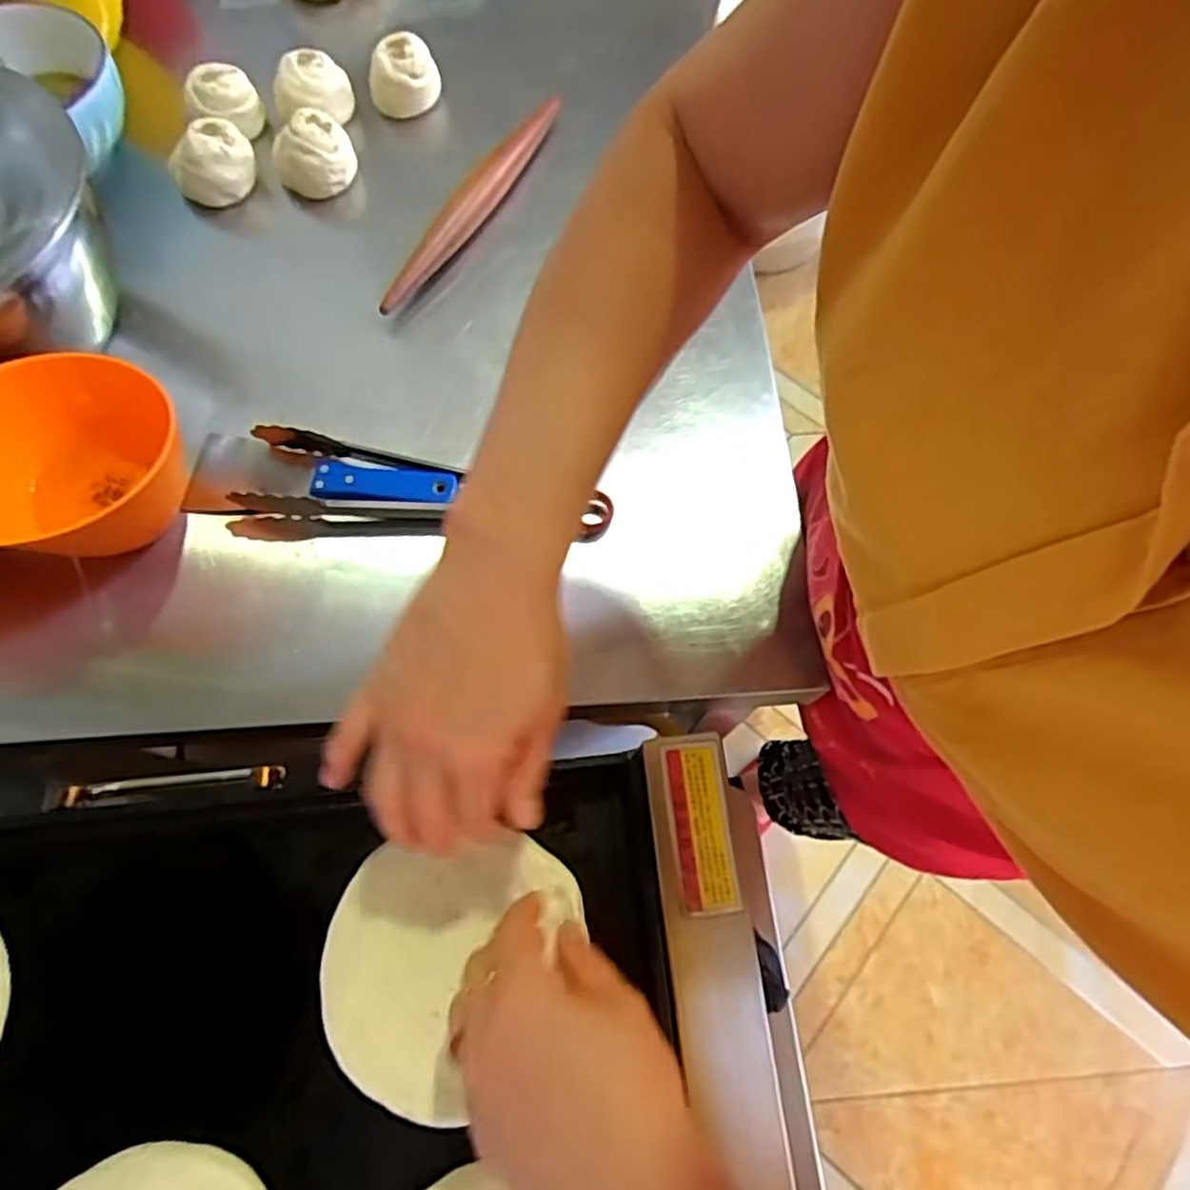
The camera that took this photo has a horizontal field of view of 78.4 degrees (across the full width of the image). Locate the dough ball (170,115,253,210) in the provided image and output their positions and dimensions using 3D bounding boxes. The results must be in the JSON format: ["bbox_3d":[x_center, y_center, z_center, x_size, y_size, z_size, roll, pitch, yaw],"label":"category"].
[{"bbox_3d":[-0.346,-0.395,0.664,0.052,0.047,0.071,40,73,13],"label":"dough ball"}]

